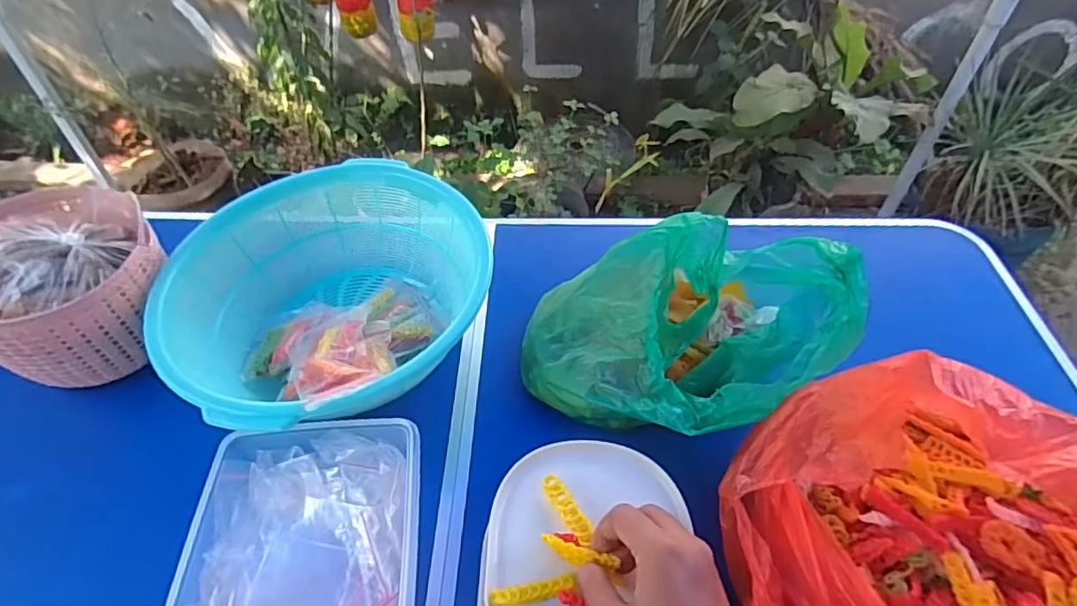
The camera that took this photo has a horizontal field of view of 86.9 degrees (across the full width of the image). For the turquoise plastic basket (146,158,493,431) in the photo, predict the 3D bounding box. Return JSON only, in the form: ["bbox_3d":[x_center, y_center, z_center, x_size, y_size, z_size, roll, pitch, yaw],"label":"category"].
[{"bbox_3d":[-0.207,-0.010,0.568,0.270,0.111,0.280,0,48,0],"label":"turquoise plastic basket"}]

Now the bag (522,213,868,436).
[{"bbox_3d":[0.129,0.014,0.501,0.263,0.137,0.181,-9,48,-8],"label":"bag"}]

